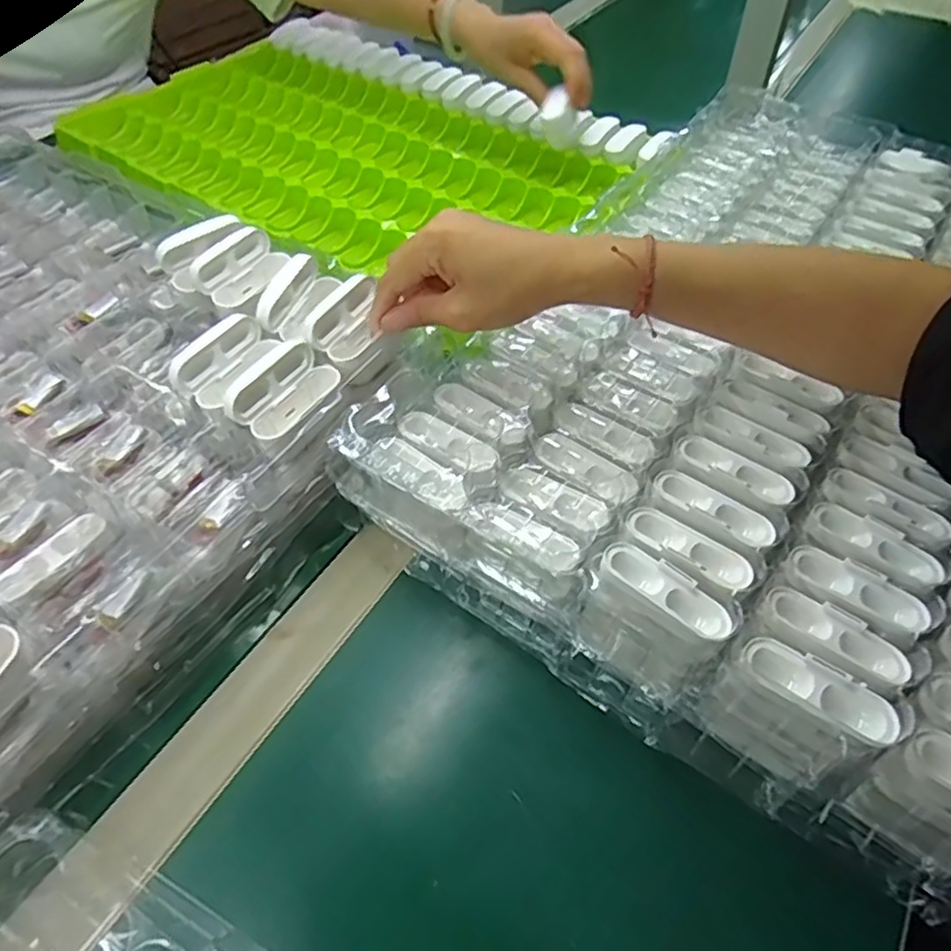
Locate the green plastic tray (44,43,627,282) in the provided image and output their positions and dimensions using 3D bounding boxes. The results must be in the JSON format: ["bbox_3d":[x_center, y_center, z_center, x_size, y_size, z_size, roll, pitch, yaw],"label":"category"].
[{"bbox_3d":[-0.156,-0.336,0.721,0.534,0.047,0.335,29,56,21],"label":"green plastic tray"}]

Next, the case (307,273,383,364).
[{"bbox_3d":[-0.079,-0.099,0.431,0.037,0.028,0.061,30,59,15],"label":"case"}]

